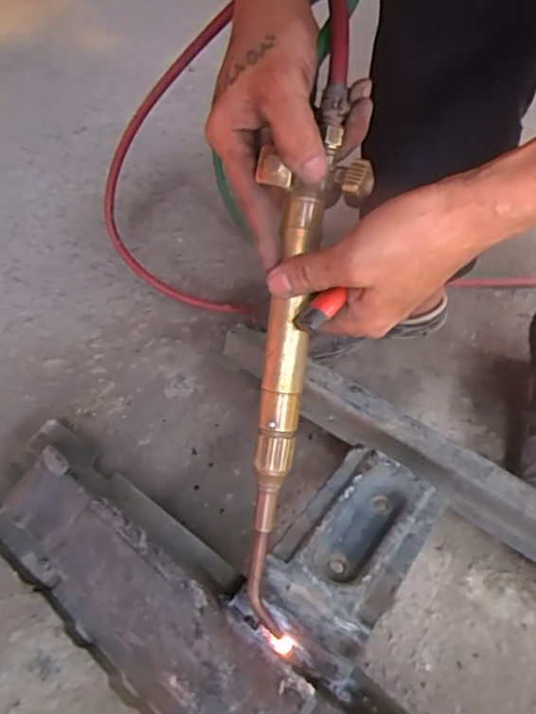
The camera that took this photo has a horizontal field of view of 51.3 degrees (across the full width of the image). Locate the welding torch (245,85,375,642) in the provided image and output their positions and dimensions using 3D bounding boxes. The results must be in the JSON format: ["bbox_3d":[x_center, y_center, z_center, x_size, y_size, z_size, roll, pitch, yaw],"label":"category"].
[{"bbox_3d":[0.011,0.012,0.348,0.059,0.345,0.031,10,7,8],"label":"welding torch"}]

